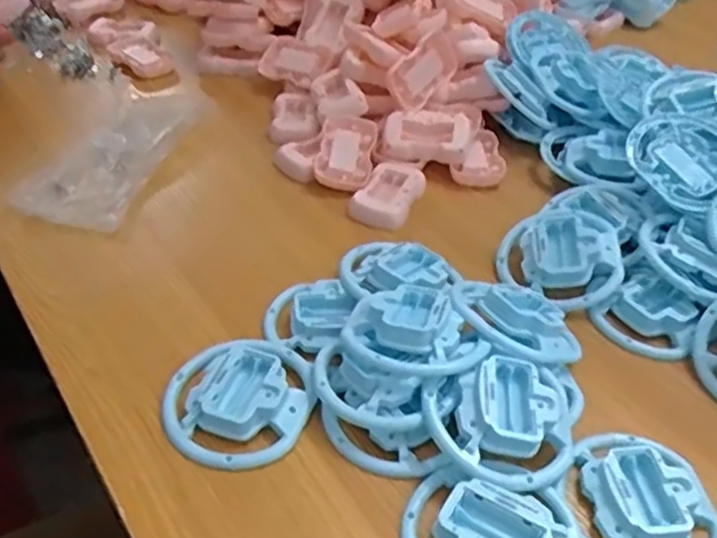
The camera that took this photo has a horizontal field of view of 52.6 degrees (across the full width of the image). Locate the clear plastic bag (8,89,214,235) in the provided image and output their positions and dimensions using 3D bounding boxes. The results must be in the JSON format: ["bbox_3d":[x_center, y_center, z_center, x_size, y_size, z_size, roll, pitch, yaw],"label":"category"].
[{"bbox_3d":[-0.244,-0.120,0.735,0.111,0.021,0.231,14,42,12],"label":"clear plastic bag"}]

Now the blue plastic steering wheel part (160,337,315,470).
[{"bbox_3d":[-0.080,0.088,0.493,0.101,0.024,0.093,2,41,-2],"label":"blue plastic steering wheel part"}]

